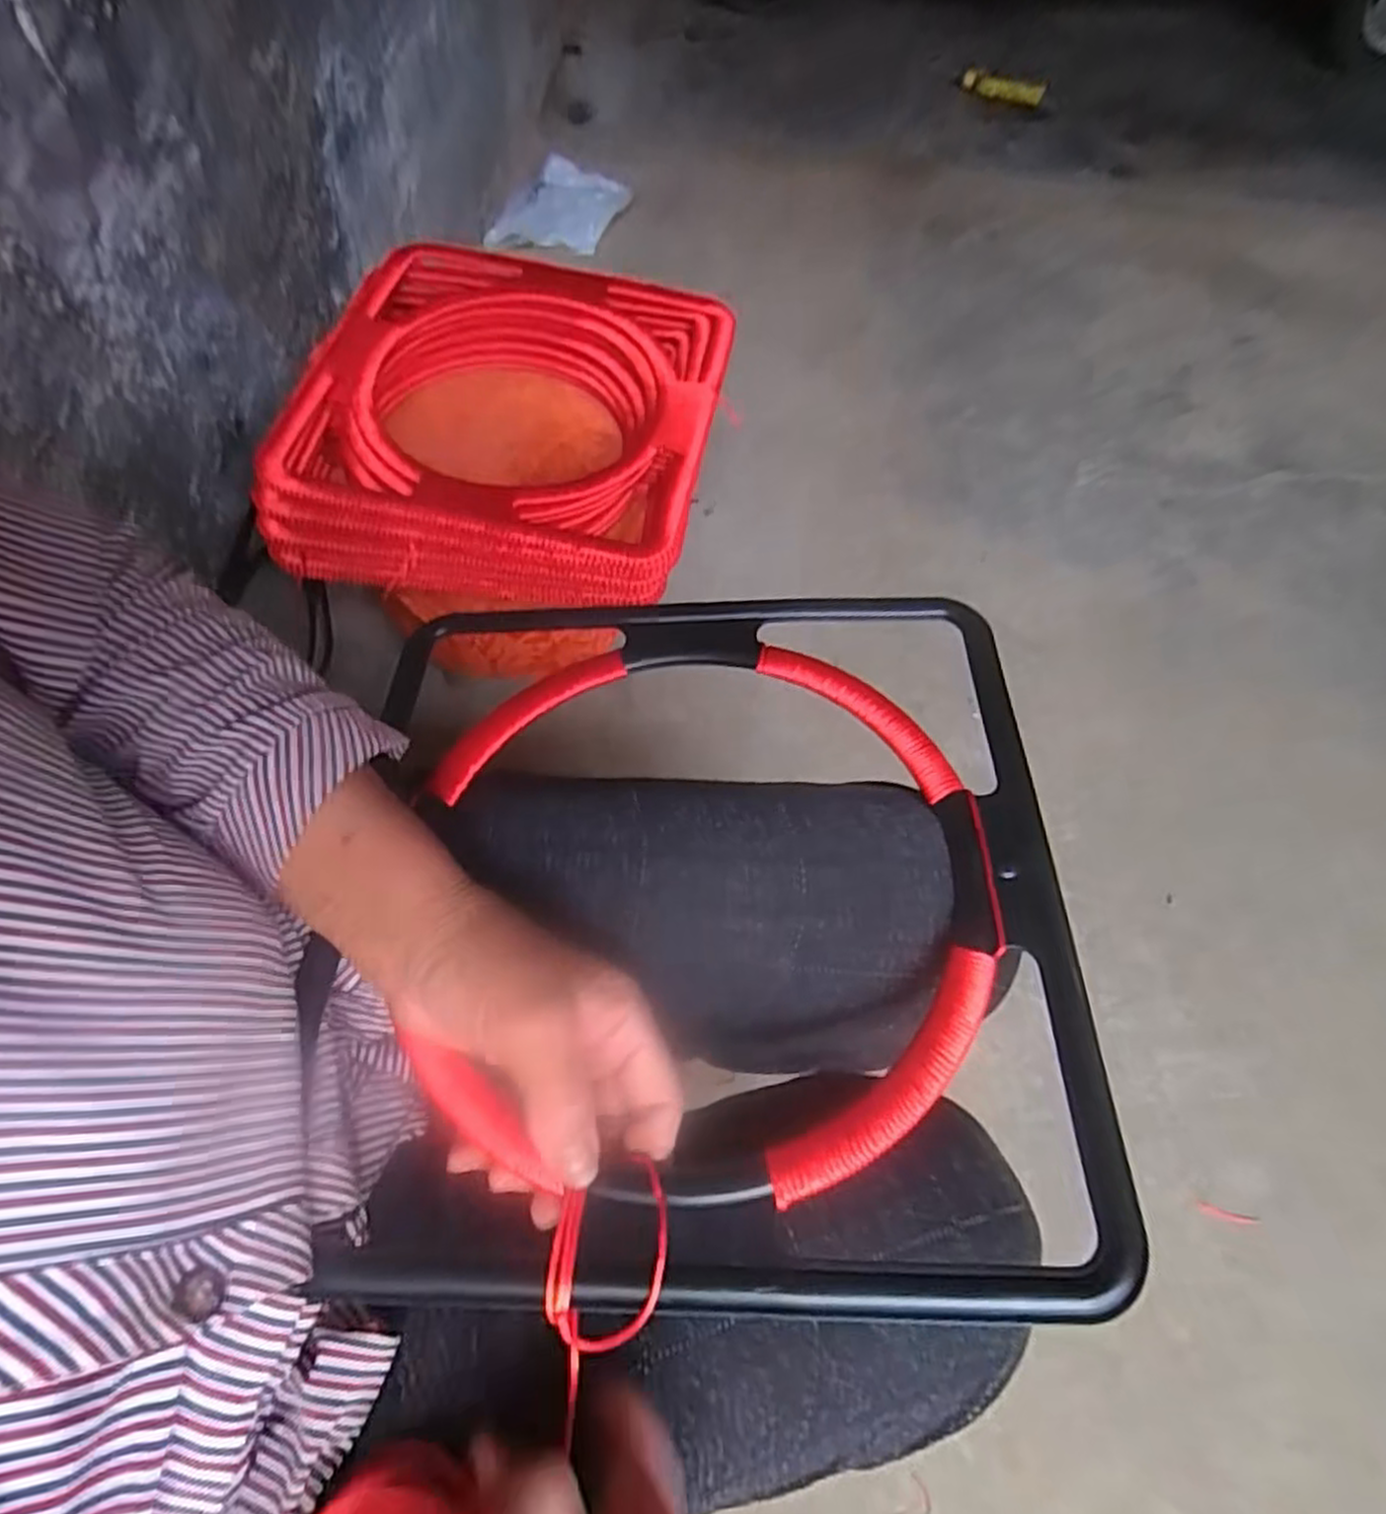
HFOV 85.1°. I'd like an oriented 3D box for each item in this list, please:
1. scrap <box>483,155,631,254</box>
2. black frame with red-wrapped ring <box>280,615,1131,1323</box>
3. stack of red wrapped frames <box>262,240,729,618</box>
[{"bbox_3d":[-0.231,-0.985,1.353,0.186,0.050,0.280,16,63,7],"label":"scrap"},{"bbox_3d":[-0.001,0.052,0.338,0.321,0.043,0.320,1,62,-1],"label":"black frame with red-wrapped ring"},{"bbox_3d":[-0.154,-0.302,0.671,0.343,0.084,0.334,7,62,2],"label":"stack of red wrapped frames"}]

